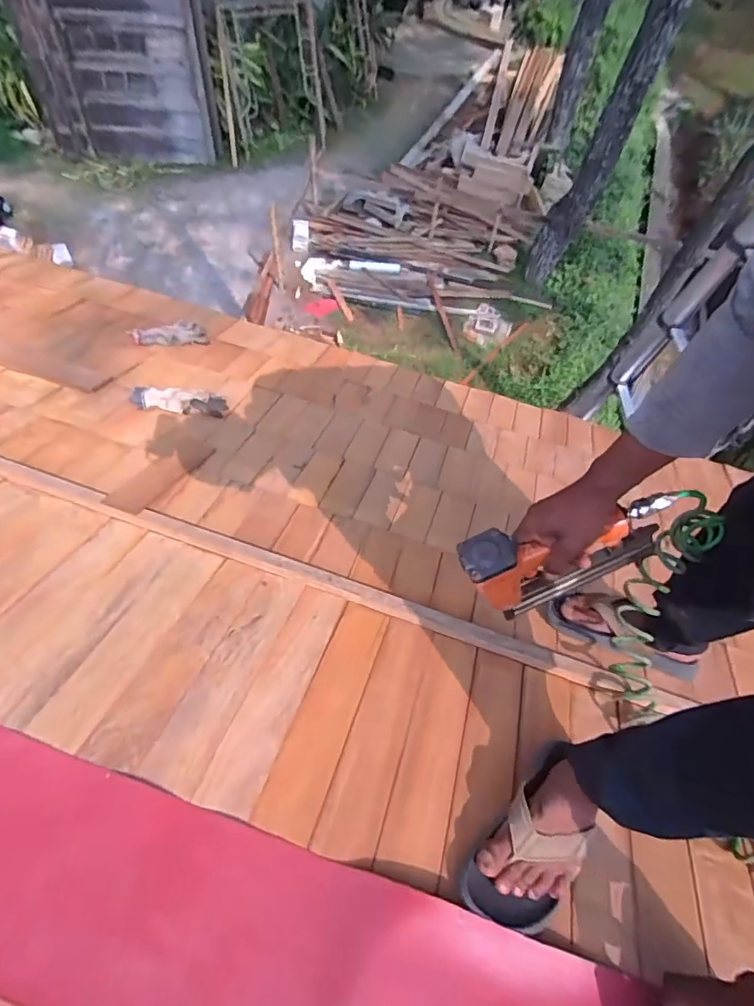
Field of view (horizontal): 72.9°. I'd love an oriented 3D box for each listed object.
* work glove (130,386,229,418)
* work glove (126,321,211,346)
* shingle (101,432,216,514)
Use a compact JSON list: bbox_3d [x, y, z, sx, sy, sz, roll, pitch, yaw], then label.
[{"bbox_3d":[-0.480,-0.248,1.245,0.215,0.026,0.065,4,65,-19],"label":"work glove"},{"bbox_3d":[-0.604,-0.491,1.486,0.203,0.027,0.095,-14,67,-27],"label":"work glove"},{"bbox_3d":[-0.454,-0.070,1.082,0.094,0.018,0.275,22,40,6],"label":"shingle"}]

